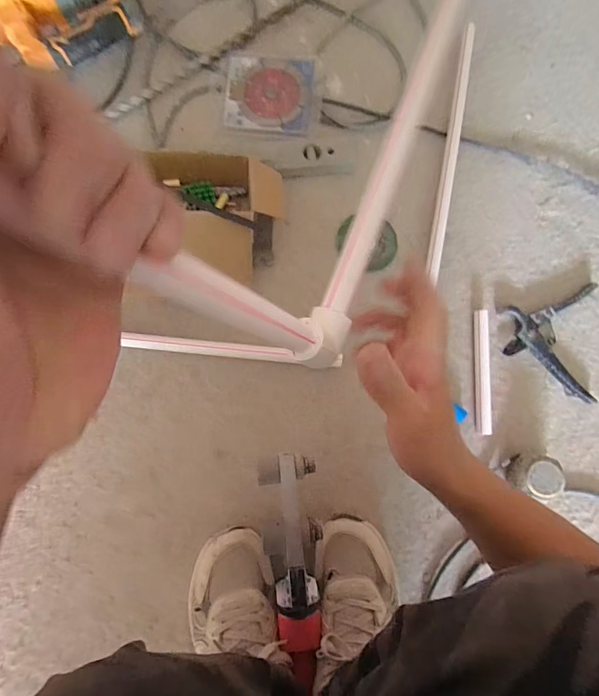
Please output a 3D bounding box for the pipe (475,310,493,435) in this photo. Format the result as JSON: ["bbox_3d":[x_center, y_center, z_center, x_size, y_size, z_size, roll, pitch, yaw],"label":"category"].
[{"bbox_3d":[0.273,0.035,0.574,0.019,0.021,0.181,3,82,-3],"label":"pipe"}]

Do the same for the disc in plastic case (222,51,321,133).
[{"bbox_3d":[-0.041,-0.403,0.607,0.147,0.008,0.135,0,82,-3],"label":"disc in plastic case"}]

